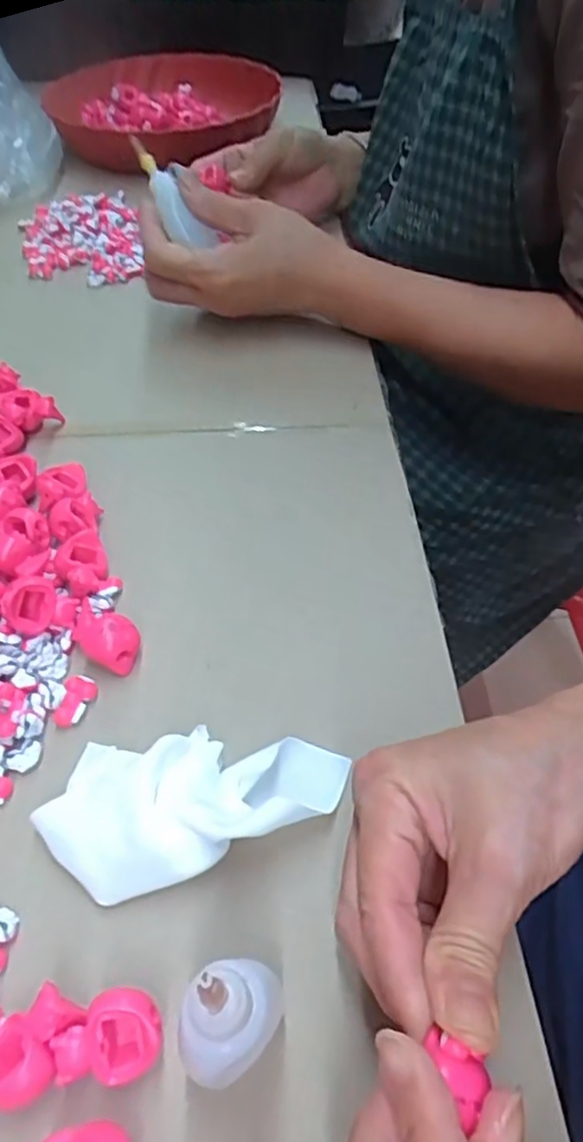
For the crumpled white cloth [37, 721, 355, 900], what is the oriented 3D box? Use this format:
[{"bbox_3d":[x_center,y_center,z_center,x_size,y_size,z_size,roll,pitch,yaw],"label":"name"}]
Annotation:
[{"bbox_3d":[-0.036,0.087,0.265,0.113,0.024,0.058,-2,49,-3],"label":"crumpled white cloth"}]

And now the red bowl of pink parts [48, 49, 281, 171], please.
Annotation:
[{"bbox_3d":[-0.113,-0.475,0.722,0.246,0.050,0.246,0,49,-1],"label":"red bowl of pink parts"}]

